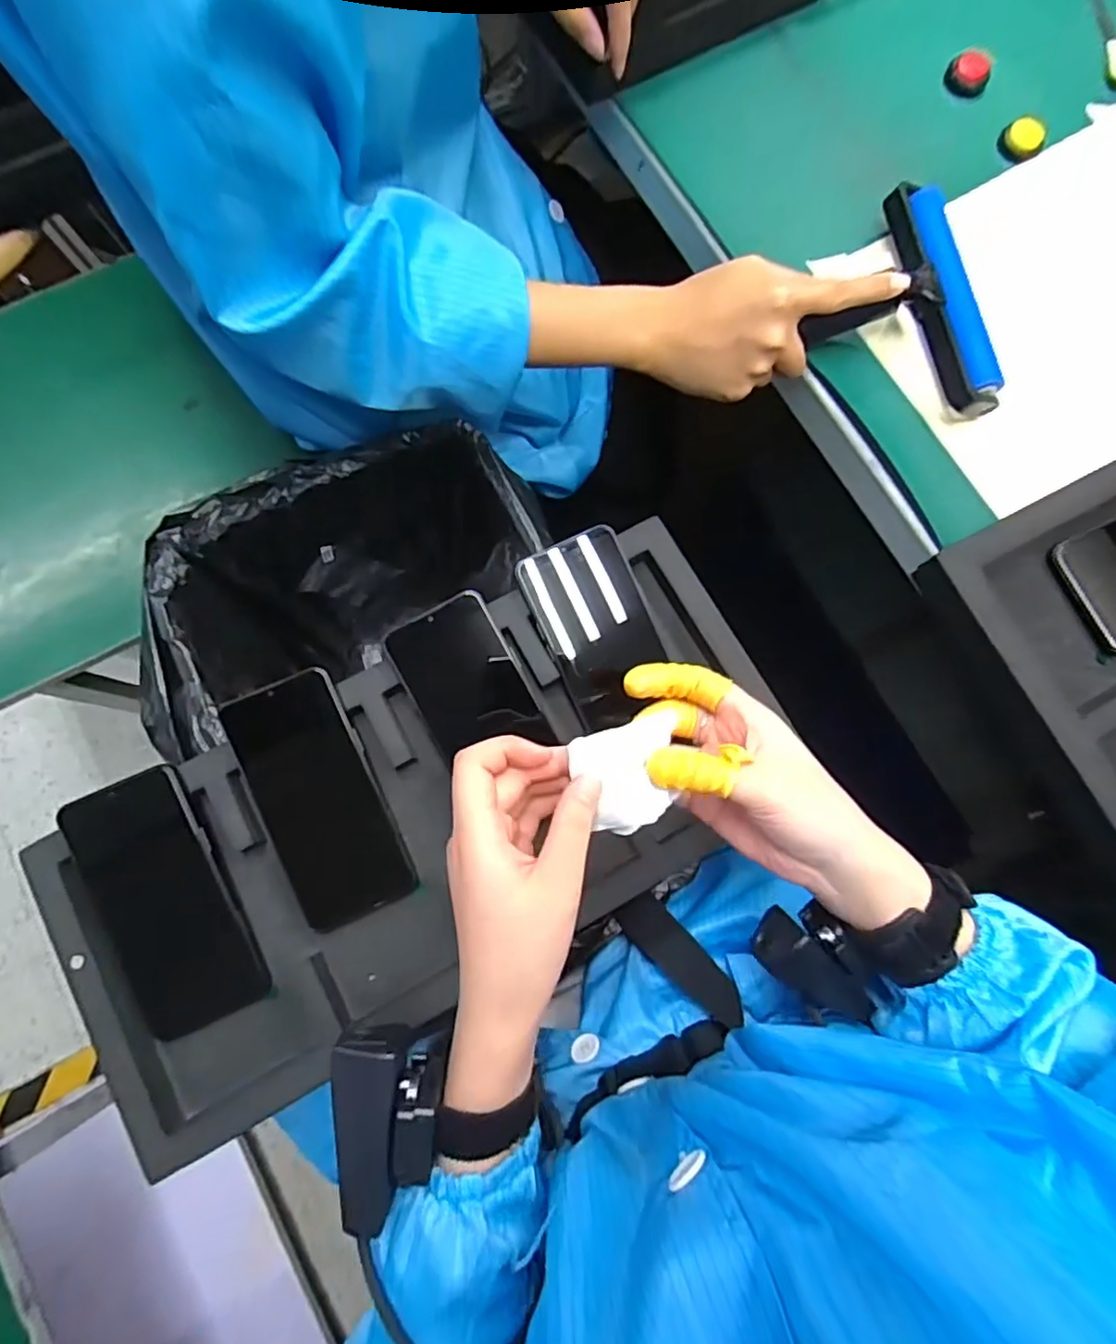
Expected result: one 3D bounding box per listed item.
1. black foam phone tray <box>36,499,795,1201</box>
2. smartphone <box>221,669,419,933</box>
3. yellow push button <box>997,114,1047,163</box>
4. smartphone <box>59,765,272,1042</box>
[{"bbox_3d":[-0.079,0.100,0.434,0.493,0.040,0.242,-29,81,-6],"label":"black foam phone tray"},{"bbox_3d":[-0.158,0.087,0.425,0.076,0.011,0.163,-22,94,-5],"label":"smartphone"},{"bbox_3d":[0.352,-0.403,0.481,0.032,0.010,0.035,0,80,-1],"label":"yellow push button"},{"bbox_3d":[-0.251,0.148,0.407,0.075,0.006,0.163,-24,93,-10],"label":"smartphone"}]

